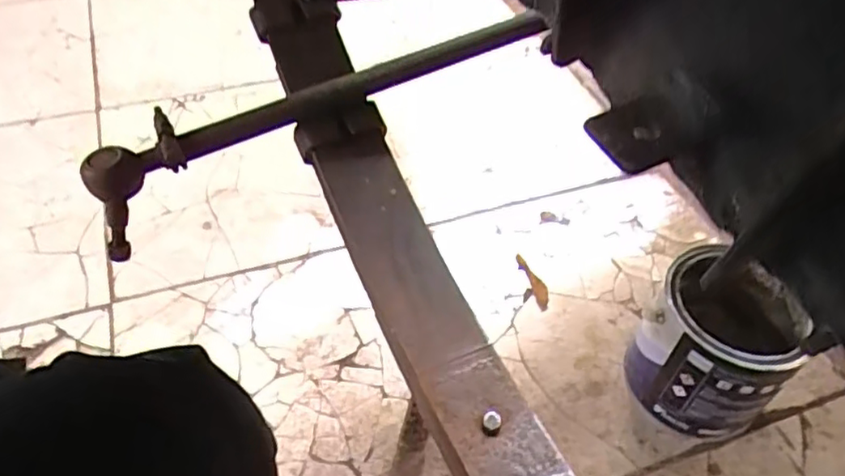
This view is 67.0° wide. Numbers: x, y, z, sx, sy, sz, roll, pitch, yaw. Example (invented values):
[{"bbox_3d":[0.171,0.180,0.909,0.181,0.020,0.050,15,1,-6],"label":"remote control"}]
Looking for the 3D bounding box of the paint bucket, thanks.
[{"bbox_3d":[0.313,0.114,0.686,0.142,0.158,0.153,32,54,24],"label":"paint bucket"}]

